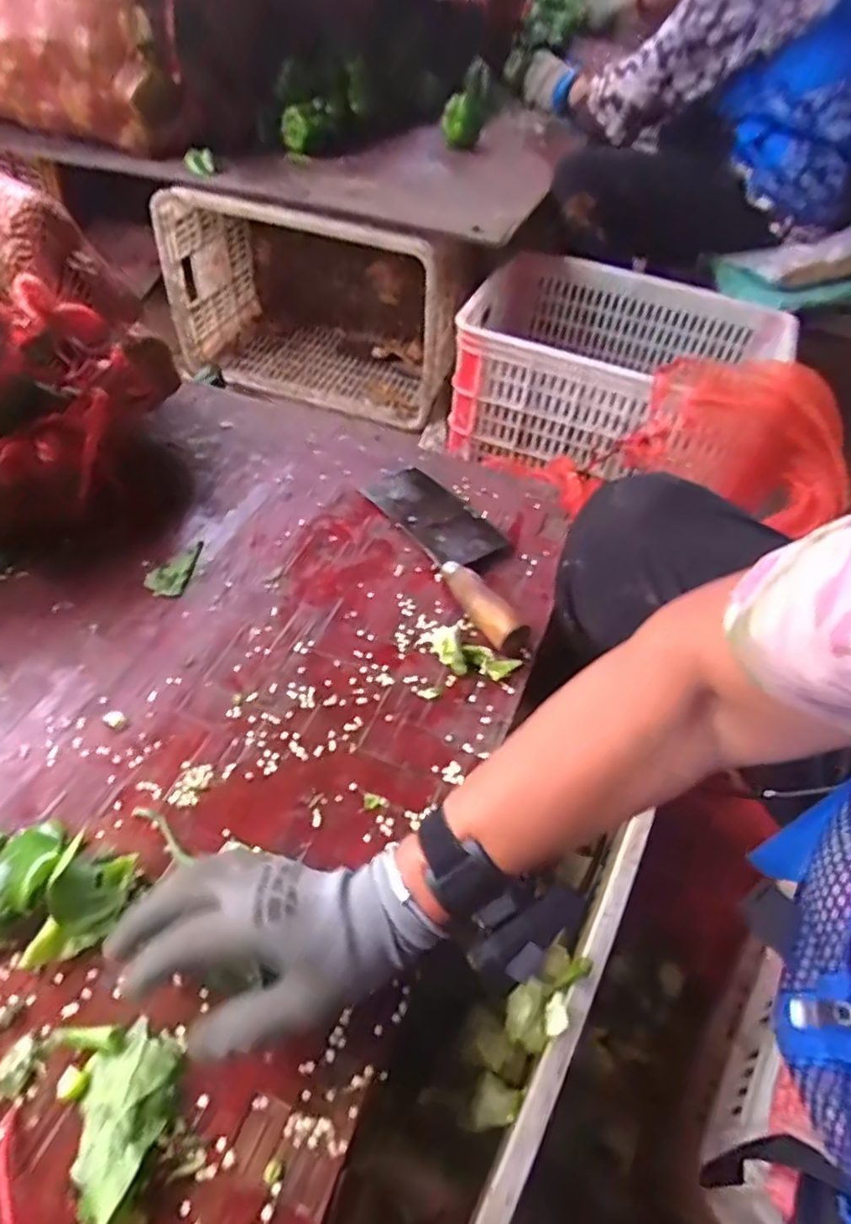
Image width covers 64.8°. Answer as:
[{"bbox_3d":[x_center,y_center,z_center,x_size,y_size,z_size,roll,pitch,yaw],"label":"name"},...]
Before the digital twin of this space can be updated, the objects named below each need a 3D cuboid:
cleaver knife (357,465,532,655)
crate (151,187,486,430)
[{"bbox_3d":[0.032,-0.067,0.616,0.083,0.033,0.246,-23,56,-22],"label":"cleaver knife"},{"bbox_3d":[-0.199,-0.642,1.322,0.550,0.356,0.299,17,51,9],"label":"crate"}]

